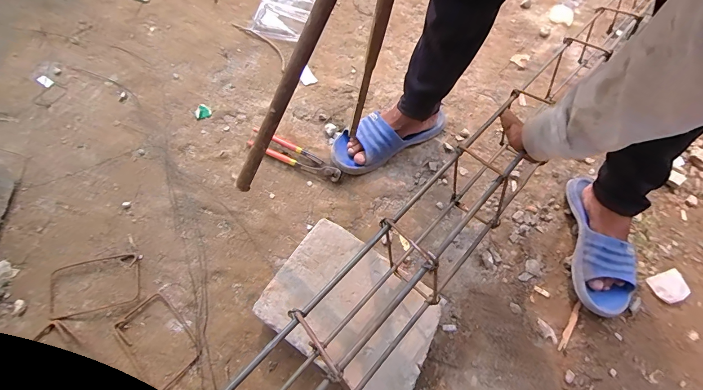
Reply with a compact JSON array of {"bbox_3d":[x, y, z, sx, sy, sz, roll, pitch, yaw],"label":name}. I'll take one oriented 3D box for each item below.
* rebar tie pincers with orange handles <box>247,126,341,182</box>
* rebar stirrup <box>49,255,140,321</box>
[{"bbox_3d":[-0.129,-0.084,0.740,0.225,0.031,0.047,28,68,10],"label":"rebar tie pincers with orange handles"},{"bbox_3d":[-0.468,0.163,0.620,0.145,0.021,0.097,-14,67,-7],"label":"rebar stirrup"}]

